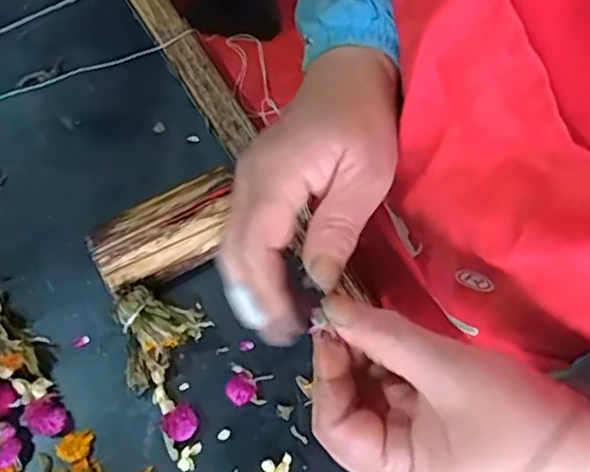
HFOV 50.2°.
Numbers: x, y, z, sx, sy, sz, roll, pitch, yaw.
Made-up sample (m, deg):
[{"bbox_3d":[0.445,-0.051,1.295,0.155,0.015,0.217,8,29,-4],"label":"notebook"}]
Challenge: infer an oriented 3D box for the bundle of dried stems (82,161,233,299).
[{"bbox_3d":[-0.078,-0.003,0.392,0.091,0.039,0.048,-27,72,-11],"label":"bundle of dried stems"}]

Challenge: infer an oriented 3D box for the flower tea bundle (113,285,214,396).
[{"bbox_3d":[-0.085,0.055,0.373,0.059,0.037,0.048,-40,75,-15],"label":"flower tea bundle"}]

